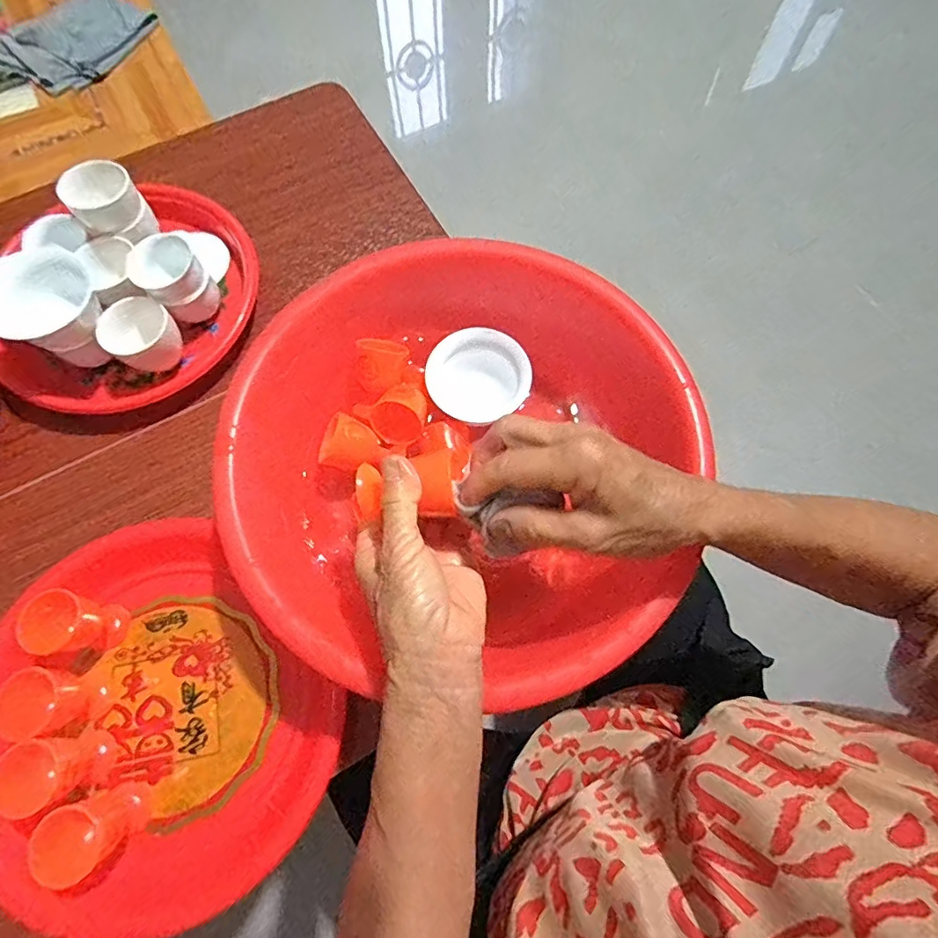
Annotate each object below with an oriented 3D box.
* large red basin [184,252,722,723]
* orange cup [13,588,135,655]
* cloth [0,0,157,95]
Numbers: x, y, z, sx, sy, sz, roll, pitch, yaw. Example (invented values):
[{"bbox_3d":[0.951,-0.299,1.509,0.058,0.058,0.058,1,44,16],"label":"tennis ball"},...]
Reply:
[{"bbox_3d":[-0.008,-0.008,0.384,0.316,0.107,0.296,0,71,-1],"label":"large red basin"},{"bbox_3d":[-0.279,0.110,0.366,0.041,0.055,0.039,0,71,-1],"label":"orange cup"},{"bbox_3d":[-0.503,-0.542,0.642,0.146,0.022,0.158,22,73,7],"label":"cloth"}]

